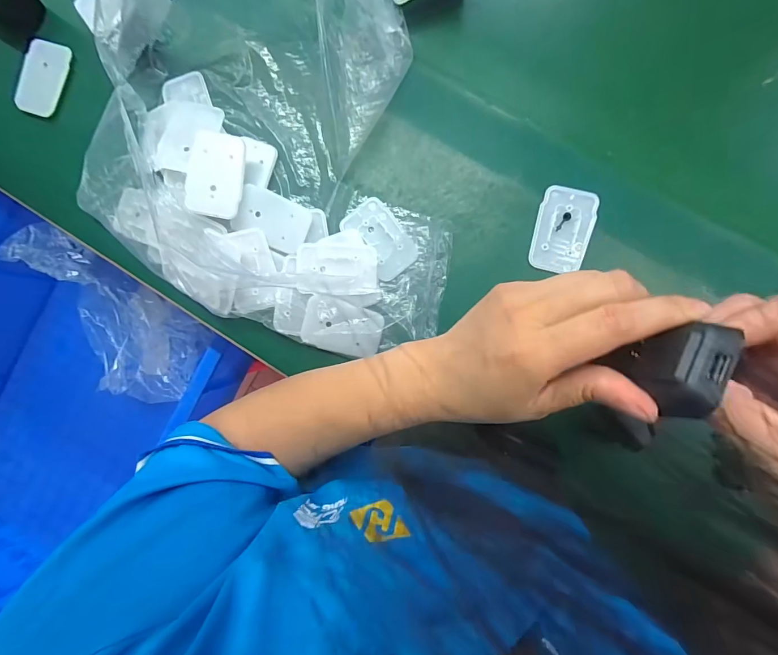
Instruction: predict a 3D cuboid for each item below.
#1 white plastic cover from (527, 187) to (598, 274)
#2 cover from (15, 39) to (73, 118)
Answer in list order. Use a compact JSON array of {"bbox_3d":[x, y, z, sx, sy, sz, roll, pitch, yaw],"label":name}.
[{"bbox_3d":[0.146,-0.082,0.326,0.045,0.006,0.068,12,90,5],"label":"white plastic cover"},{"bbox_3d":[-0.332,-0.239,0.375,0.044,0.008,0.069,16,91,5],"label":"cover"}]

